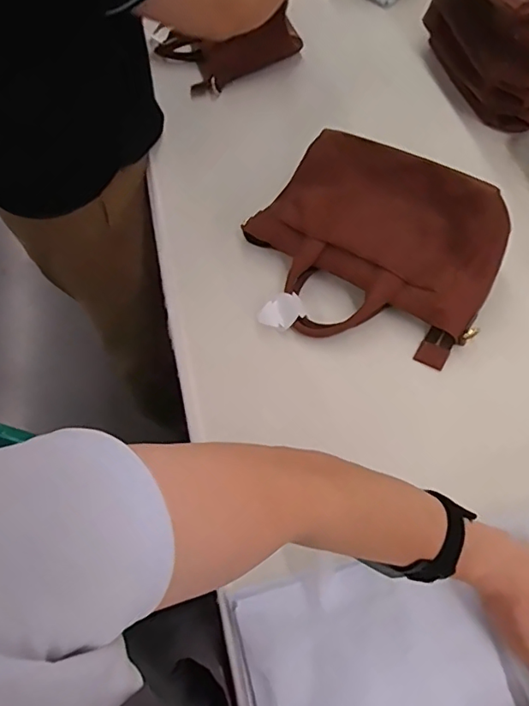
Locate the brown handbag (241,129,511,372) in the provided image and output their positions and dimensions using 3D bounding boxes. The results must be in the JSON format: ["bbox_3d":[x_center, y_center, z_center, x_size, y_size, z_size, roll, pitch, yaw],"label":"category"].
[{"bbox_3d":[0.116,-0.124,0.632,0.306,0.099,0.219,28,65,21],"label":"brown handbag"}]

